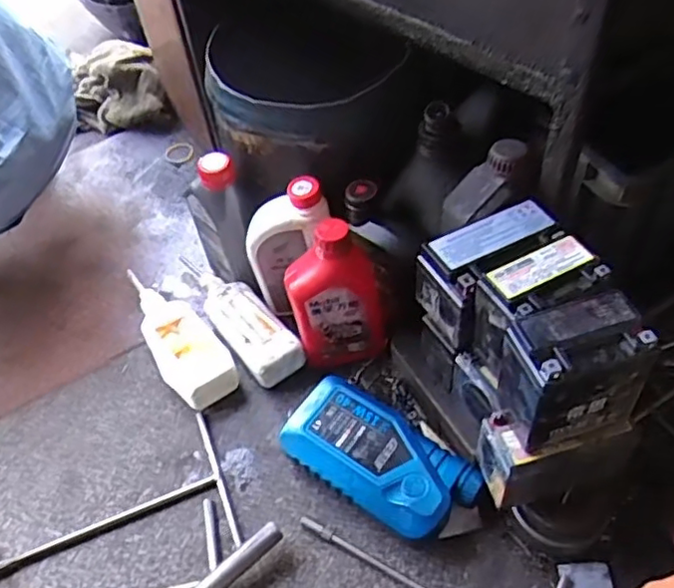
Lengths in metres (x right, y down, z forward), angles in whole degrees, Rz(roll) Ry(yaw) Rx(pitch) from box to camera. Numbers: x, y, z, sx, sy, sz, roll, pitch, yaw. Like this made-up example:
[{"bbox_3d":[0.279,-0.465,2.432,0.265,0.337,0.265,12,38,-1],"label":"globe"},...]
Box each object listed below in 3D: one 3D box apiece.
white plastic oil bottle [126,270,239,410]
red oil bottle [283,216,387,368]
[{"bbox_3d":[-0.234,0.050,0.921,0.089,0.050,0.276,-30,53,-19],"label":"white plastic oil bottle"},{"bbox_3d":[0.001,0.004,0.810,0.117,0.224,0.057,-9,50,-2],"label":"red oil bottle"}]

